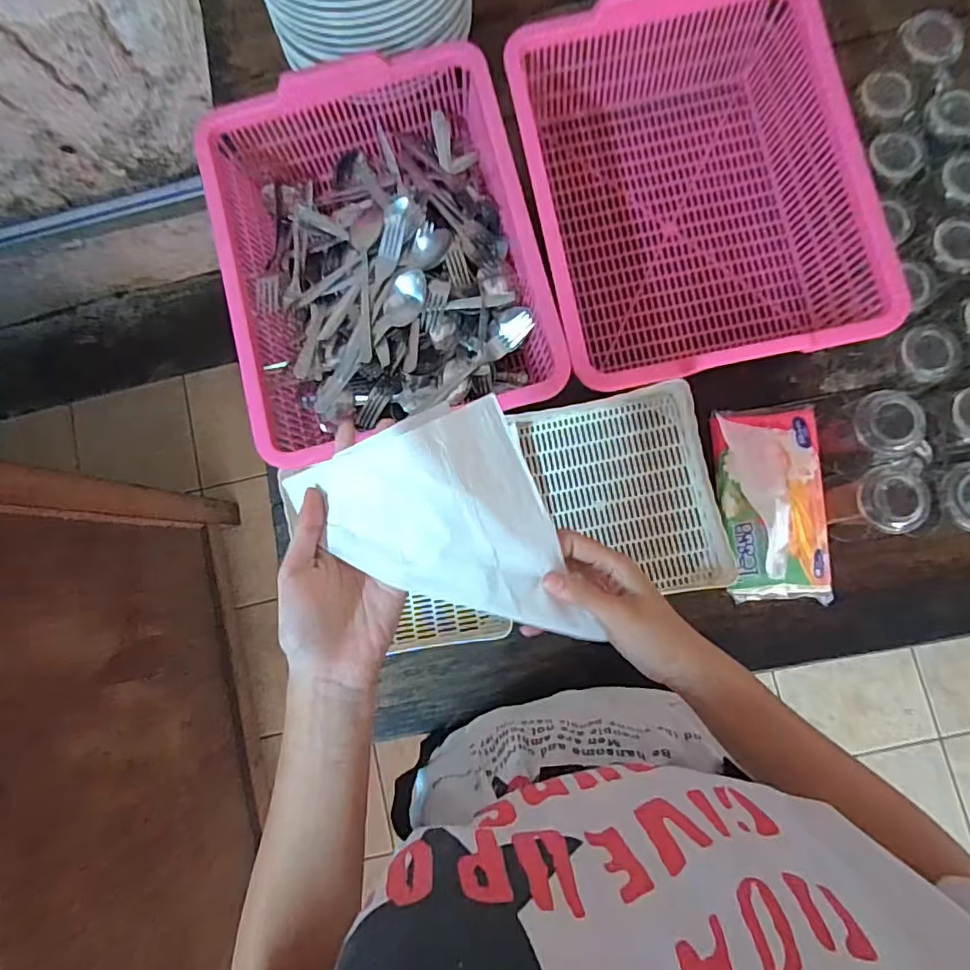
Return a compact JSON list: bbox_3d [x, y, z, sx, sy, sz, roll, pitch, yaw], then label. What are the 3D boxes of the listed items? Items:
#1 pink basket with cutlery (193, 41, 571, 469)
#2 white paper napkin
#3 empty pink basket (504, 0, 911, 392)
[{"bbox_3d":[-0.108,-0.243,0.616,0.309,0.101,0.379,-13,82,2],"label":"pink basket with cutlery"},{"bbox_3d":[-0.018,0.042,0.339,0.126,0.036,0.162,-26,101,-8],"label":"white paper napkin"},{"bbox_3d":[0.206,-0.296,0.604,0.303,0.129,0.387,-11,82,2],"label":"empty pink basket"}]

